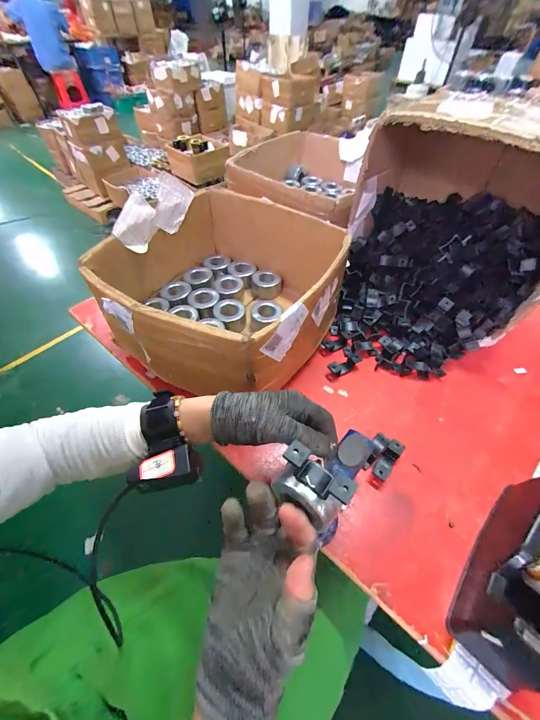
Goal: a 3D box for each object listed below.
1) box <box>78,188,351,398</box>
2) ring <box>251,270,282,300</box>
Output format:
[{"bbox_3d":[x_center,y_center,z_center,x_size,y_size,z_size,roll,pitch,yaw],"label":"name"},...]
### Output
[{"bbox_3d":[-0.066,-0.131,0.521,0.342,0.152,0.370,26,56,19],"label":"box"},{"bbox_3d":[-0.008,-0.163,0.641,0.064,0.034,0.062,-6,52,-5],"label":"ring"}]

